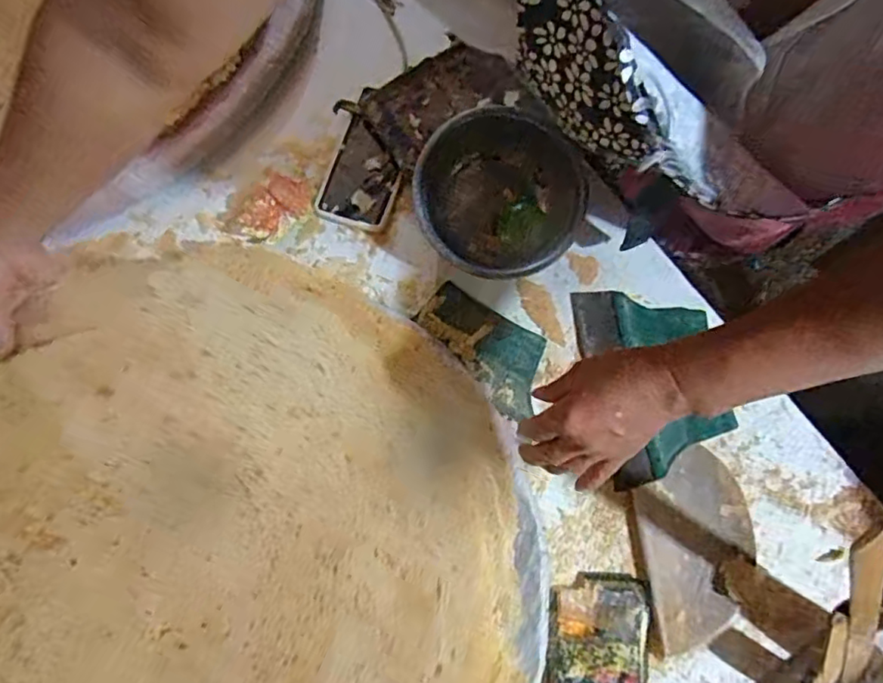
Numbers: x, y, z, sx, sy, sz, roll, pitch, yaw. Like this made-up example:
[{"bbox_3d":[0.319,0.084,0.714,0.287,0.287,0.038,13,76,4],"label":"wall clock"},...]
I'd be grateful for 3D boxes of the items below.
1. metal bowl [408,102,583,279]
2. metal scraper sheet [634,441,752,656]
[{"bbox_3d":[0.064,-0.154,0.599,0.162,0.070,0.189,24,78,5],"label":"metal bowl"},{"bbox_3d":[0.237,0.189,0.551,0.100,0.014,0.167,-6,77,-2],"label":"metal scraper sheet"}]

